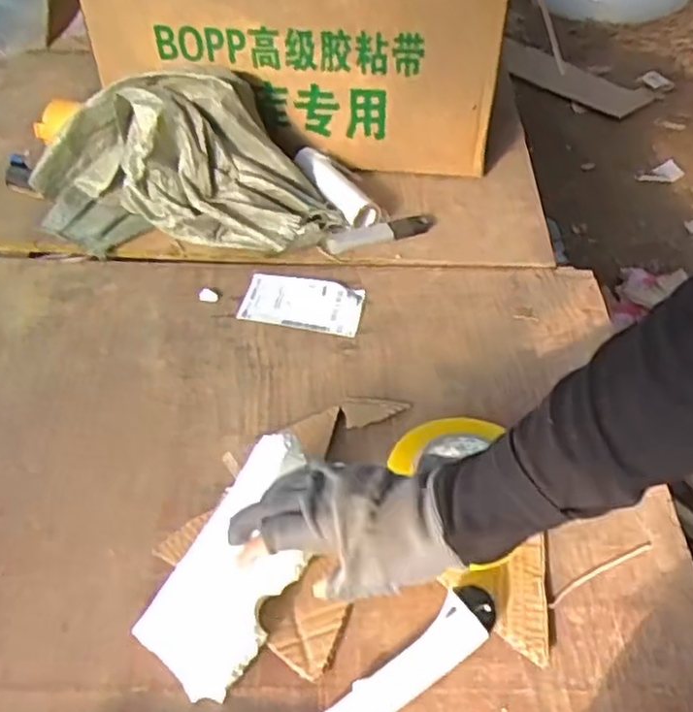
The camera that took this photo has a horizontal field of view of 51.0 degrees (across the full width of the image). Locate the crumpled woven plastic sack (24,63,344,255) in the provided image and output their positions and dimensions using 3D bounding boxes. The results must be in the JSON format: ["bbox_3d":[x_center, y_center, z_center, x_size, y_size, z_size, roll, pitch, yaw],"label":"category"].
[{"bbox_3d":[-0.207,-0.240,0.894,0.388,0.146,0.186,2,46,2],"label":"crumpled woven plastic sack"}]

